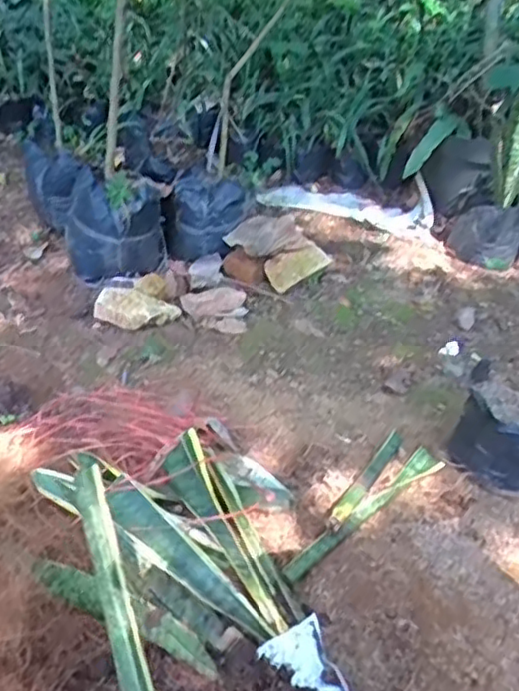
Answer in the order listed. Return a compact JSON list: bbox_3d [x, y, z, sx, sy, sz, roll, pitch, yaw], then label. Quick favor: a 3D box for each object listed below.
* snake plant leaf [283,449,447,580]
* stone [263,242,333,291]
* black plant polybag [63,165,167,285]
[{"bbox_3d":[0.144,0.213,0.866,0.037,0.030,0.306,32,44,31],"label":"snake plant leaf"},{"bbox_3d":[0.083,-0.166,1.362,0.071,0.067,0.154,28,42,27],"label":"stone"},{"bbox_3d":[-0.294,-0.246,1.361,0.187,0.194,0.181,-3,38,-12],"label":"black plant polybag"}]

